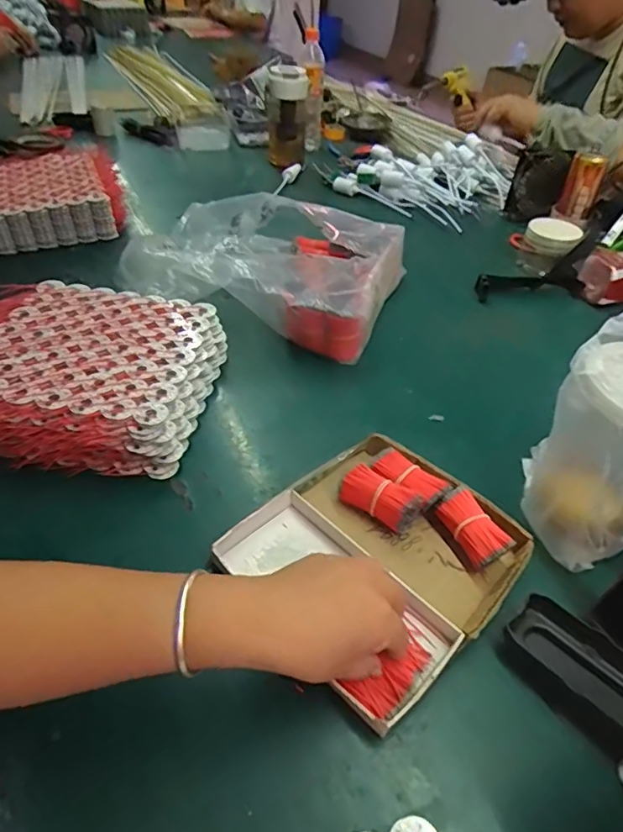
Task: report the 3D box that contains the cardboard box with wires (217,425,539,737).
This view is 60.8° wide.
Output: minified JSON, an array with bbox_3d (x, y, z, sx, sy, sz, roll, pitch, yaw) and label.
[{"bbox_3d":[0.056,0.111,0.443,0.205,0.043,0.191,-30,52,-31],"label":"cardboard box with wires"}]

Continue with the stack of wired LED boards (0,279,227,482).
[{"bbox_3d":[-0.254,-0.045,0.595,0.271,0.087,0.250,6,43,2],"label":"stack of wired LED boards"}]

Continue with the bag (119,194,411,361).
[{"bbox_3d":[-0.057,-0.248,0.810,0.380,0.111,0.359,17,44,14],"label":"bag"}]

